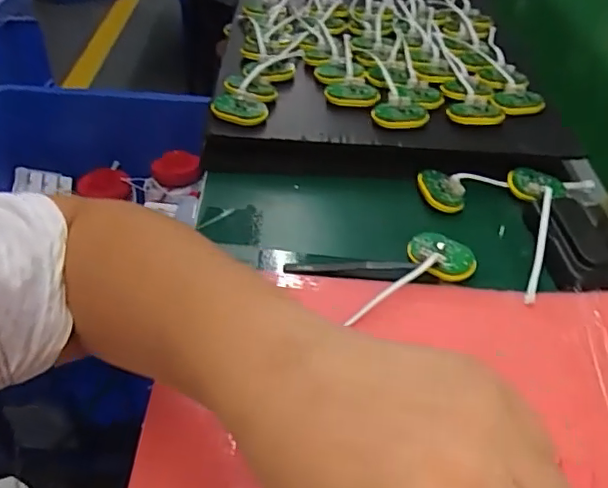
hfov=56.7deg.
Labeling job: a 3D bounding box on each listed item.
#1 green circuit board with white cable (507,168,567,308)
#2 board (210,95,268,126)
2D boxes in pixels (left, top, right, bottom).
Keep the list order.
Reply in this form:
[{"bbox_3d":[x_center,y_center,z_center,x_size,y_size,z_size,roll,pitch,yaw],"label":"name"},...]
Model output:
[{"bbox_3d":[0.189,-0.013,0.484,0.050,0.020,0.171,20,46,16],"label":"green circuit board with white cable"},{"bbox_3d":[-0.062,-0.130,0.546,0.053,0.008,0.029,9,84,-6],"label":"board"}]

